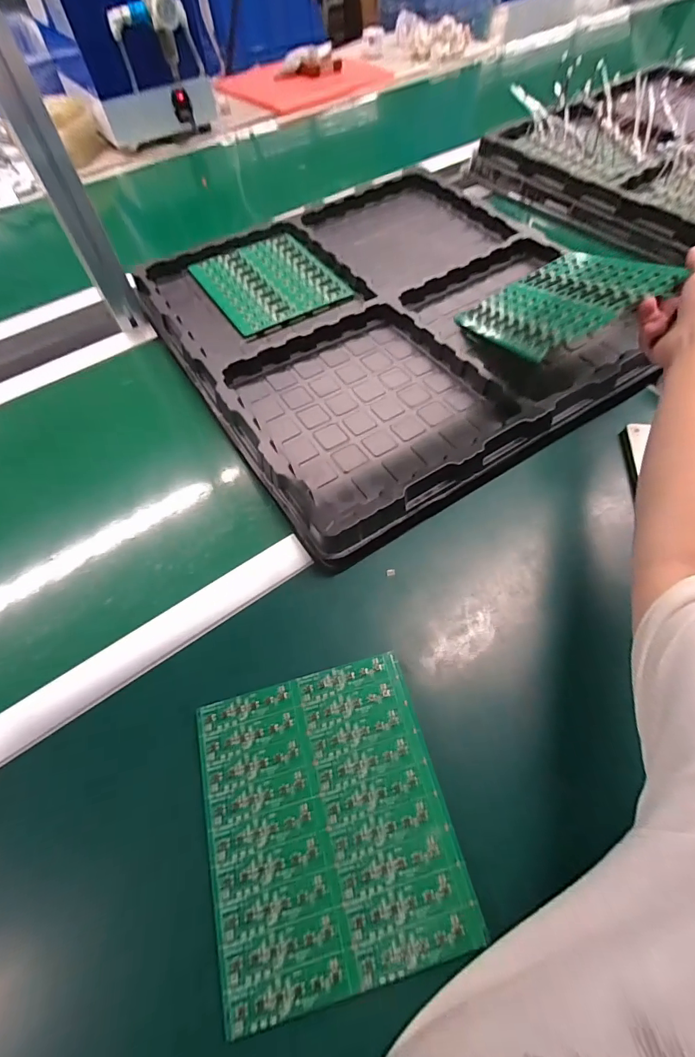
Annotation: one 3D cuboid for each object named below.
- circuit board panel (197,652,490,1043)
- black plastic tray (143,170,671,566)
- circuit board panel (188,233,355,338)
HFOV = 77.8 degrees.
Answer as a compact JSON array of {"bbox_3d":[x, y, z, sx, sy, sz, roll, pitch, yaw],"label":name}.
[{"bbox_3d":[-0.016,0.212,0.323,0.171,0.004,0.195,-15,60,-5],"label":"circuit board panel"},{"bbox_3d":[0.058,-0.285,0.582,0.555,0.049,0.564,-27,61,-12],"label":"black plastic tray"},{"bbox_3d":[-0.117,-0.367,0.634,0.168,0.011,0.193,-30,62,-14],"label":"circuit board panel"}]

